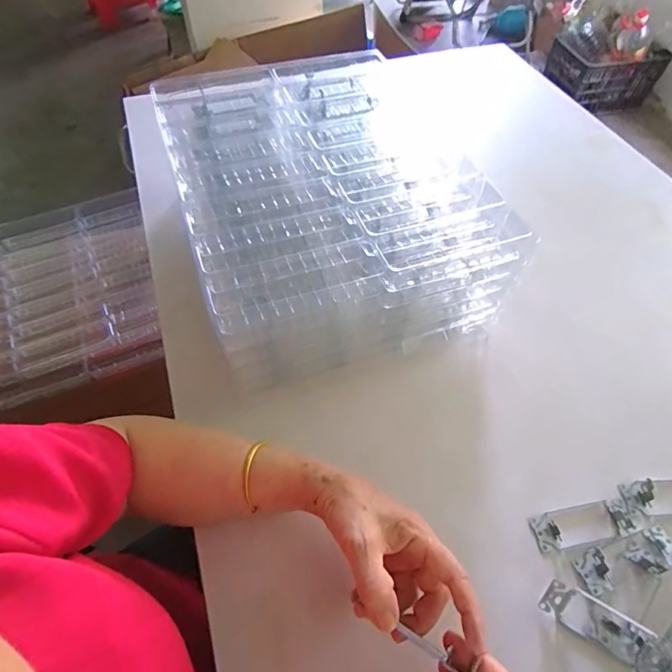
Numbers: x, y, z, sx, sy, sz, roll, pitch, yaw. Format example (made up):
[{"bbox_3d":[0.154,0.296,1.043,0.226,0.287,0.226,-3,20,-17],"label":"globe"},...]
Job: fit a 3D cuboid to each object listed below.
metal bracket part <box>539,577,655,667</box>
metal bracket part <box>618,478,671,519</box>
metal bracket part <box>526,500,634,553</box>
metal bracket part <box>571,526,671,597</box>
[{"bbox_3d":[0.236,0.259,0.389,0.088,0.021,0.032,24,59,15],"label":"metal bracket part"},{"bbox_3d":[0.364,0.172,0.457,0.109,0.016,0.037,-3,56,-3],"label":"metal bracket part"},{"bbox_3d":[0.257,0.195,0.442,0.107,0.008,0.037,-9,57,-7],"label":"metal bracket part"},{"bbox_3d":[0.290,0.220,0.420,0.106,0.018,0.037,-13,57,-9],"label":"metal bracket part"}]

